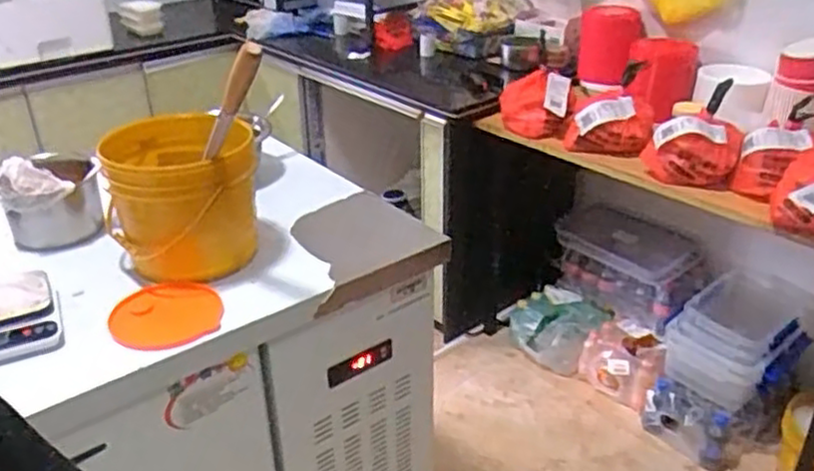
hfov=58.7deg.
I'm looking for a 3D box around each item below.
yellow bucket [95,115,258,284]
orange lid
[{"bbox_3d":[-0.359,-0.051,1.173,0.217,0.218,0.191,-5,30,-7],"label":"yellow bucket"},{"bbox_3d":[-0.356,0.122,1.060,0.161,0.023,0.151,-2,30,-2],"label":"orange lid"}]

